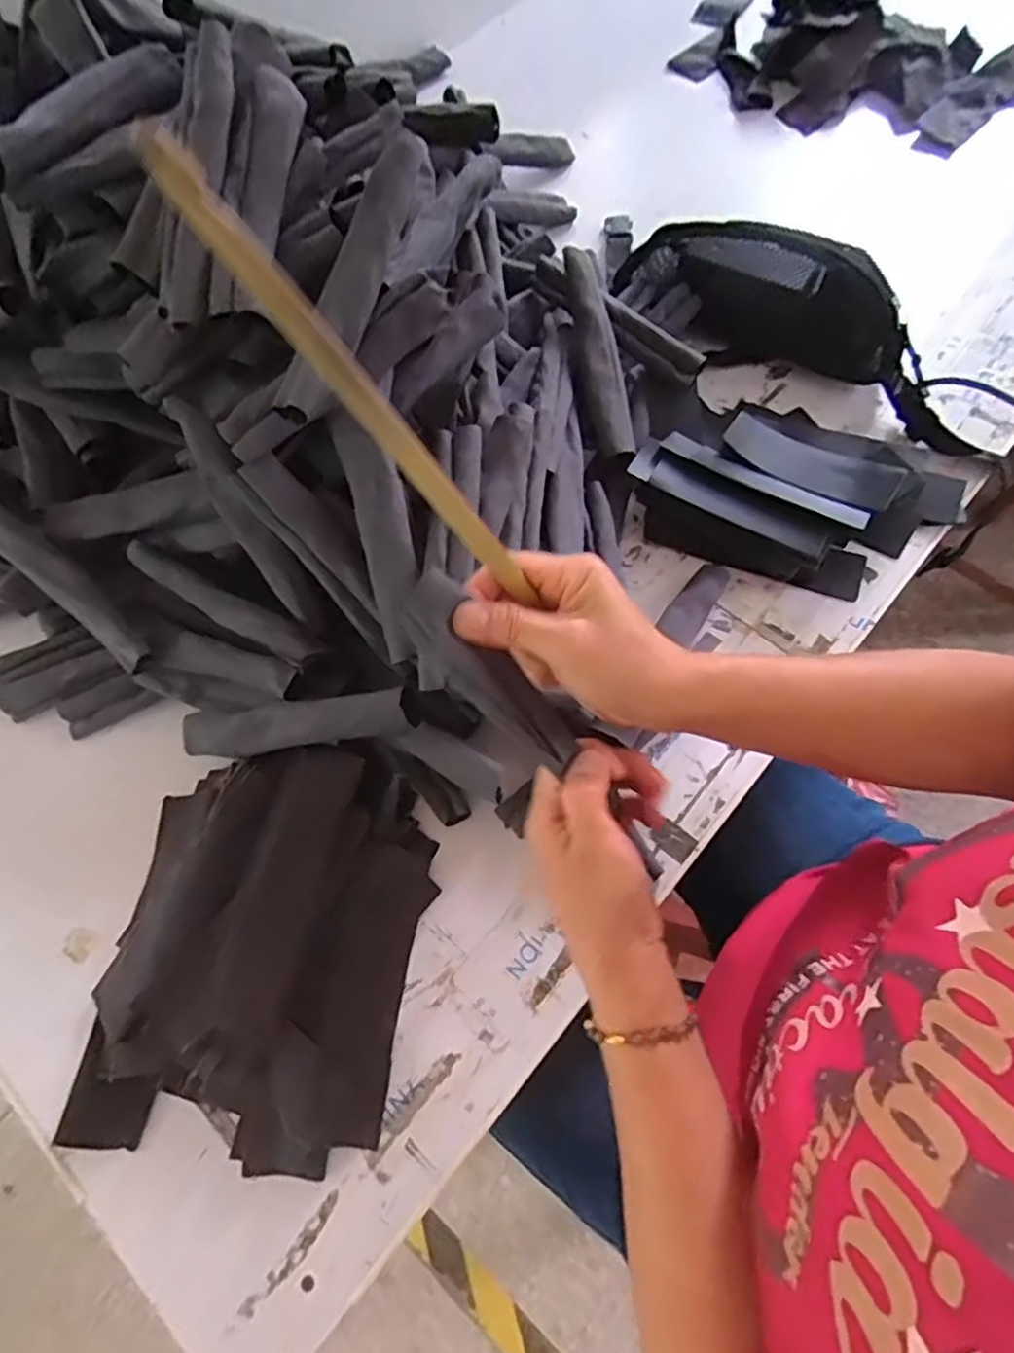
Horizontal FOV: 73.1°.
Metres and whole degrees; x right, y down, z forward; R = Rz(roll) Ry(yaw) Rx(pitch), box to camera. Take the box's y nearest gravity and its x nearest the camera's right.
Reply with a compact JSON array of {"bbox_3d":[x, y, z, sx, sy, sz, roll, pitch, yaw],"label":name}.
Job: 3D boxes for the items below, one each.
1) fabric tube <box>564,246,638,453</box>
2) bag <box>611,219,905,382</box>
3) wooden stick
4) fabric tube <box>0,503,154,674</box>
[{"bbox_3d":[0.080,-0.281,0.595,0.046,0.033,0.179,-10,88,-4],"label":"fabric tube"},{"bbox_3d":[0.249,-0.368,0.672,0.273,0.093,0.070,22,70,11],"label":"bag"},{"bbox_3d":[-0.054,-0.108,0.286,0.015,0.223,0.007,-3,55,38],"label":"wooden stick"},{"bbox_3d":[-0.347,-0.077,0.526,0.183,0.025,0.030,43,69,-4],"label":"fabric tube"}]

